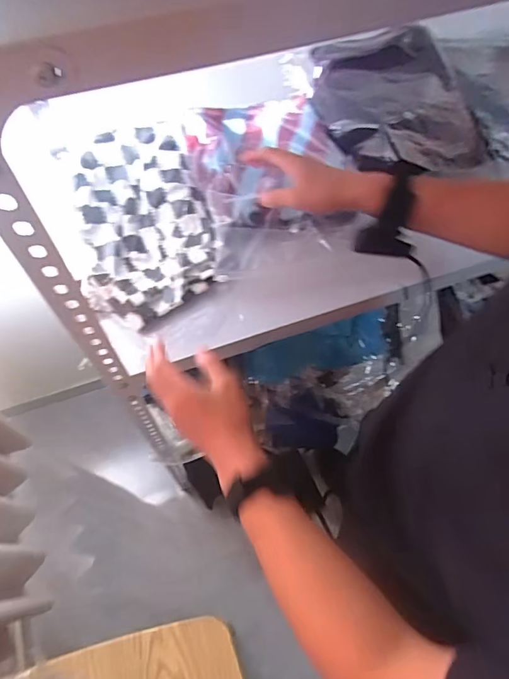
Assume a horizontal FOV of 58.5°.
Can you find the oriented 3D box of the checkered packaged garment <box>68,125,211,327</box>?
[{"bbox_3d":[-0.160,-0.175,0.654,0.175,0.033,0.319,-10,65,-7],"label":"checkered packaged garment"}]

